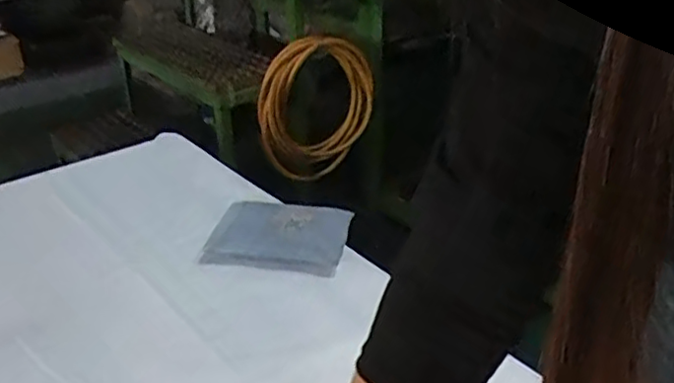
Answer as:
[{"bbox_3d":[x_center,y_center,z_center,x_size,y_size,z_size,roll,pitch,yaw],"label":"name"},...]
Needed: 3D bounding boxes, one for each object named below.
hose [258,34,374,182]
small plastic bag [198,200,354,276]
[{"bbox_3d":[-0.054,-0.212,1.766,0.136,0.400,0.333,21,35,34],"label":"hose"},{"bbox_3d":[-0.071,0.051,0.795,0.159,0.014,0.121,7,40,13],"label":"small plastic bag"}]

